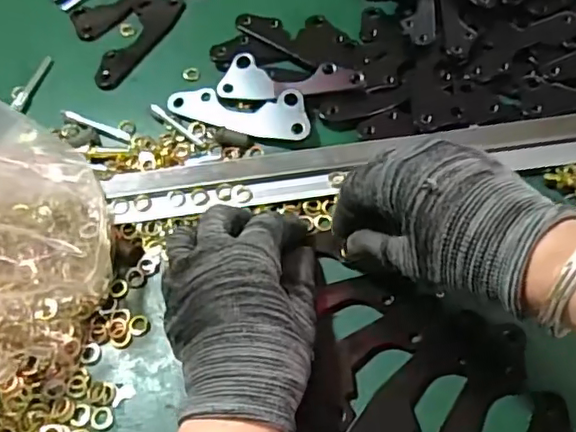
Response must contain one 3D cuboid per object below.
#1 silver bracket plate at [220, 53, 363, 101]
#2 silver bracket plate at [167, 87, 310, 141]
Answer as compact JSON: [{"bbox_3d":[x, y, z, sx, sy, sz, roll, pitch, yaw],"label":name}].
[{"bbox_3d":[0.002,-0.100,0.440,0.106,0.006,0.038,8,65,11],"label":"silver bracket plate"},{"bbox_3d":[-0.037,-0.077,0.437,0.108,0.006,0.040,6,67,13],"label":"silver bracket plate"}]

